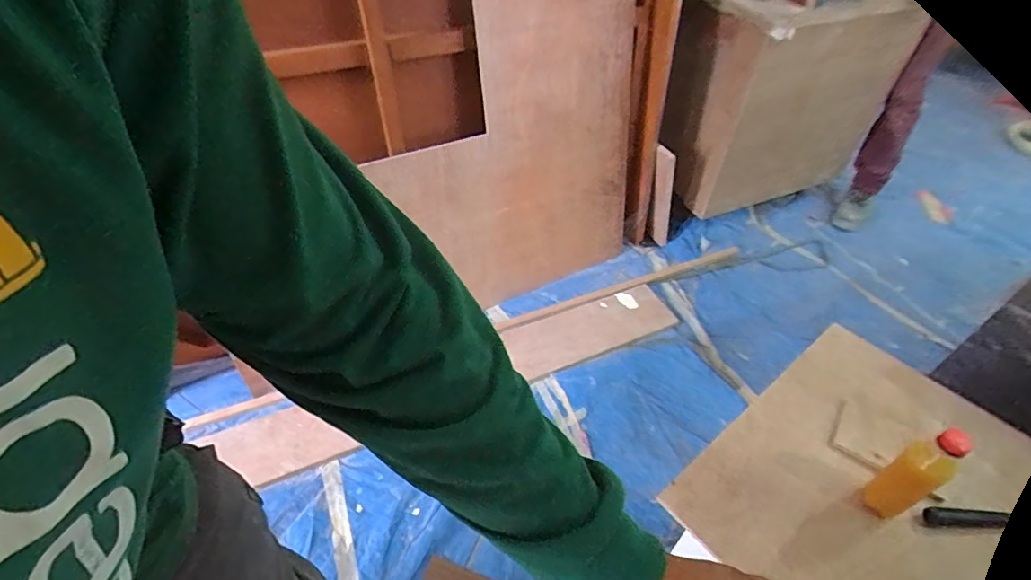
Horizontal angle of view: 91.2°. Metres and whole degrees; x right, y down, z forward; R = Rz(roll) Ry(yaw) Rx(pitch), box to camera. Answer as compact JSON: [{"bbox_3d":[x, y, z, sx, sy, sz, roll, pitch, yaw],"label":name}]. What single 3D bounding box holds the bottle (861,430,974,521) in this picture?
[{"bbox_3d":[0.511,0.240,0.652,0.048,0.174,0.053,-19,50,-19],"label":"bottle"}]

